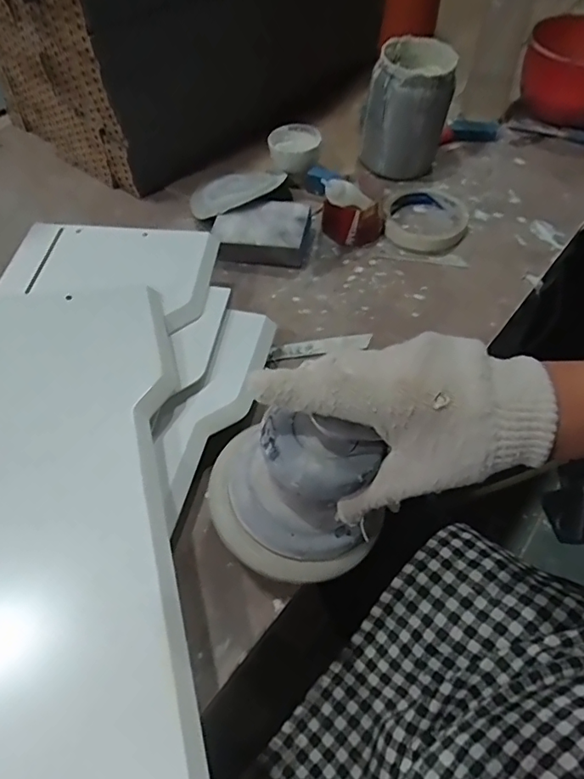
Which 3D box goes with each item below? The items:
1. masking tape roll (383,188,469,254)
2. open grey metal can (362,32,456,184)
[{"bbox_3d":[0.149,-0.193,0.584,0.092,0.021,0.102,25,58,18],"label":"masking tape roll"},{"bbox_3d":[0.134,-0.323,0.605,0.090,0.123,0.081,11,54,8],"label":"open grey metal can"}]

